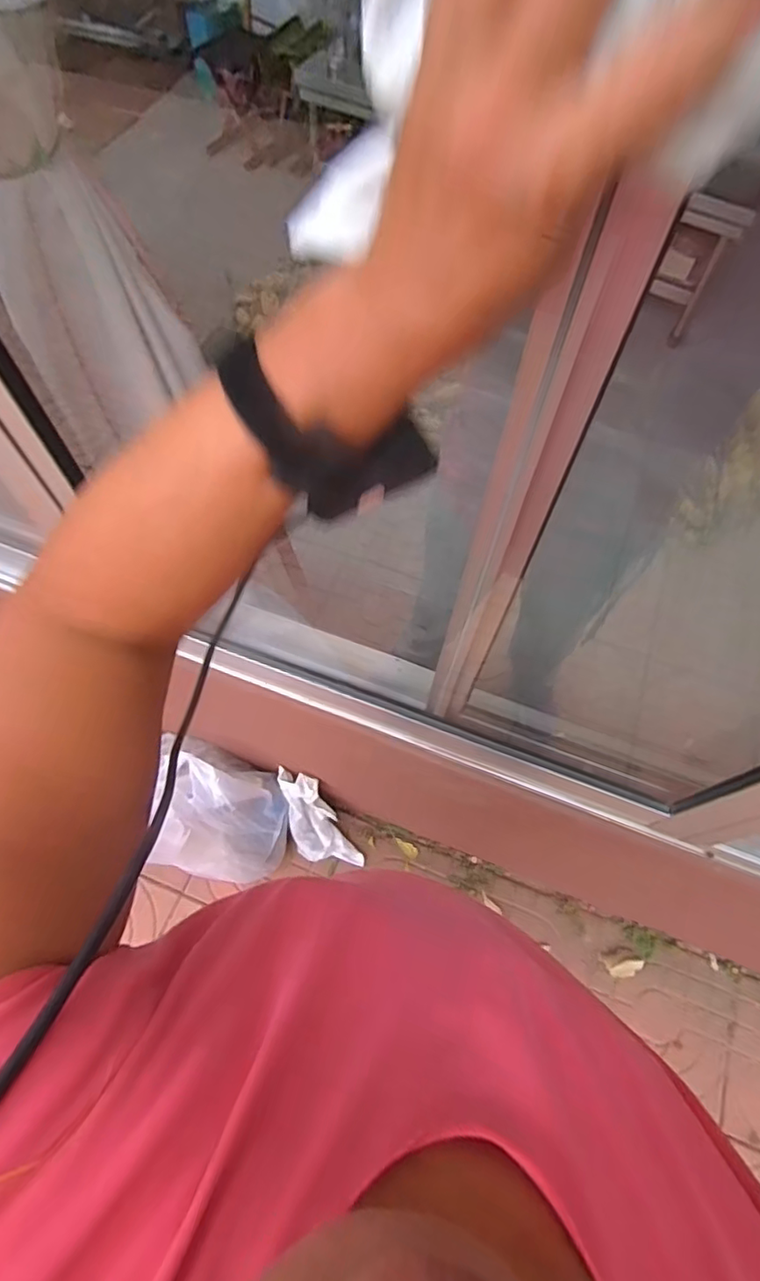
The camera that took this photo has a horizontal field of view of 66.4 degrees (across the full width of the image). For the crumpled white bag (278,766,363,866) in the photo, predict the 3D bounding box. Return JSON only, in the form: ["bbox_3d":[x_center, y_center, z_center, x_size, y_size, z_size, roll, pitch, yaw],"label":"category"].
[{"bbox_3d":[-0.145,0.398,1.256,0.108,0.277,0.082,-31,26,-16],"label":"crumpled white bag"}]

